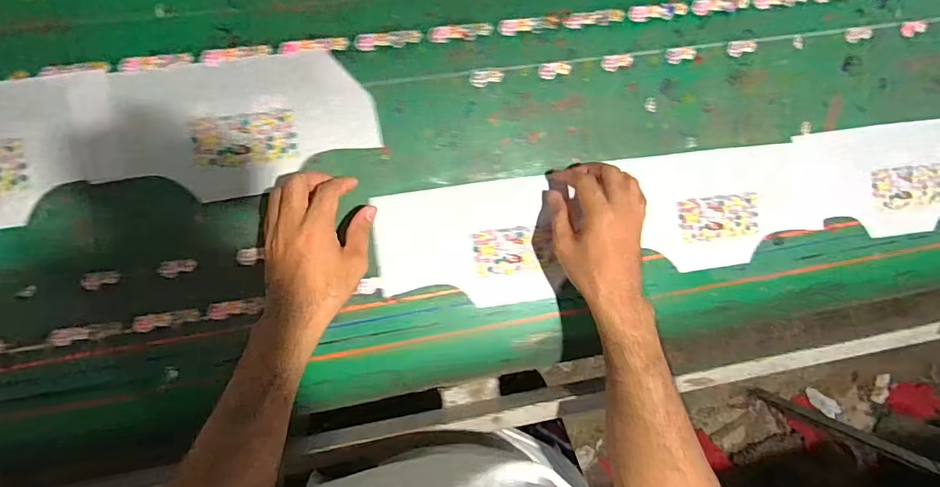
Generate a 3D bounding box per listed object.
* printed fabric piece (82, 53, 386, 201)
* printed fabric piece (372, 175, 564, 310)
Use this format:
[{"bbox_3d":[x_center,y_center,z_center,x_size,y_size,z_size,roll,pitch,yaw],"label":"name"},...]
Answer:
[{"bbox_3d":[-0.232,-0.115,0.474,0.267,0.010,0.128,-9,94,-8],"label":"printed fabric piece"},{"bbox_3d":[-0.002,0.006,0.521,0.190,0.009,0.135,-8,96,-8],"label":"printed fabric piece"}]

